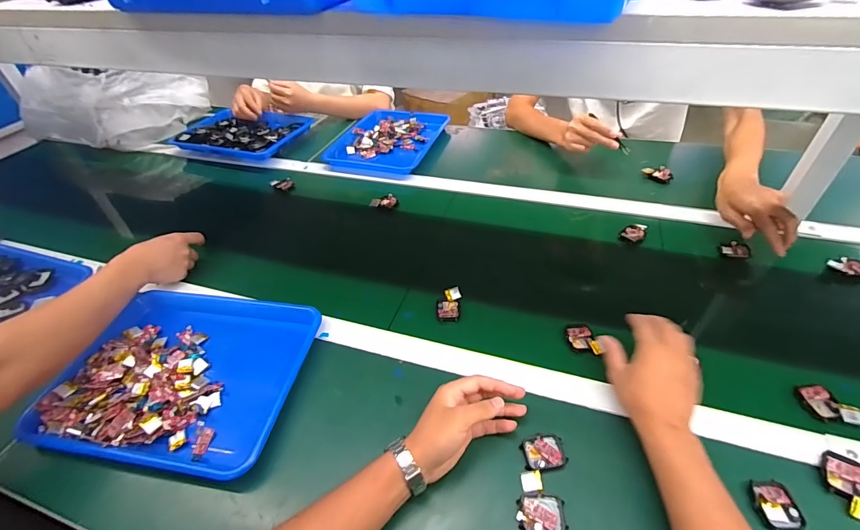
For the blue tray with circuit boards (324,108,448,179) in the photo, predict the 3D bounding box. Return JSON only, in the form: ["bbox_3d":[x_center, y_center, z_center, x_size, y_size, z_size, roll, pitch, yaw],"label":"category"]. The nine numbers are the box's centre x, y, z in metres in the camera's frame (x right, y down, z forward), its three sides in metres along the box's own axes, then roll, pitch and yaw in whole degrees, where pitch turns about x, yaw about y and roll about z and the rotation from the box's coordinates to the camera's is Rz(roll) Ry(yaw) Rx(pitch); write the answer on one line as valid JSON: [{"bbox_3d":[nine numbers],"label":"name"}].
[{"bbox_3d":[-0.121,-0.335,1.066,0.270,0.045,0.303,10,45,16],"label":"blue tray with circuit boards"}]

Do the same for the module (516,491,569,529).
[{"bbox_3d":[0.117,0.259,0.412,0.048,0.008,0.040,3,44,9],"label":"module"}]

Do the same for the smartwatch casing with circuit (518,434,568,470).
[{"bbox_3d":[0.131,0.216,0.458,0.048,0.007,0.039,-9,43,-4],"label":"smartwatch casing with circuit"}]

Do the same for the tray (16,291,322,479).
[{"bbox_3d":[-0.348,0.149,0.564,0.330,0.041,0.260,5,44,11],"label":"tray"}]

